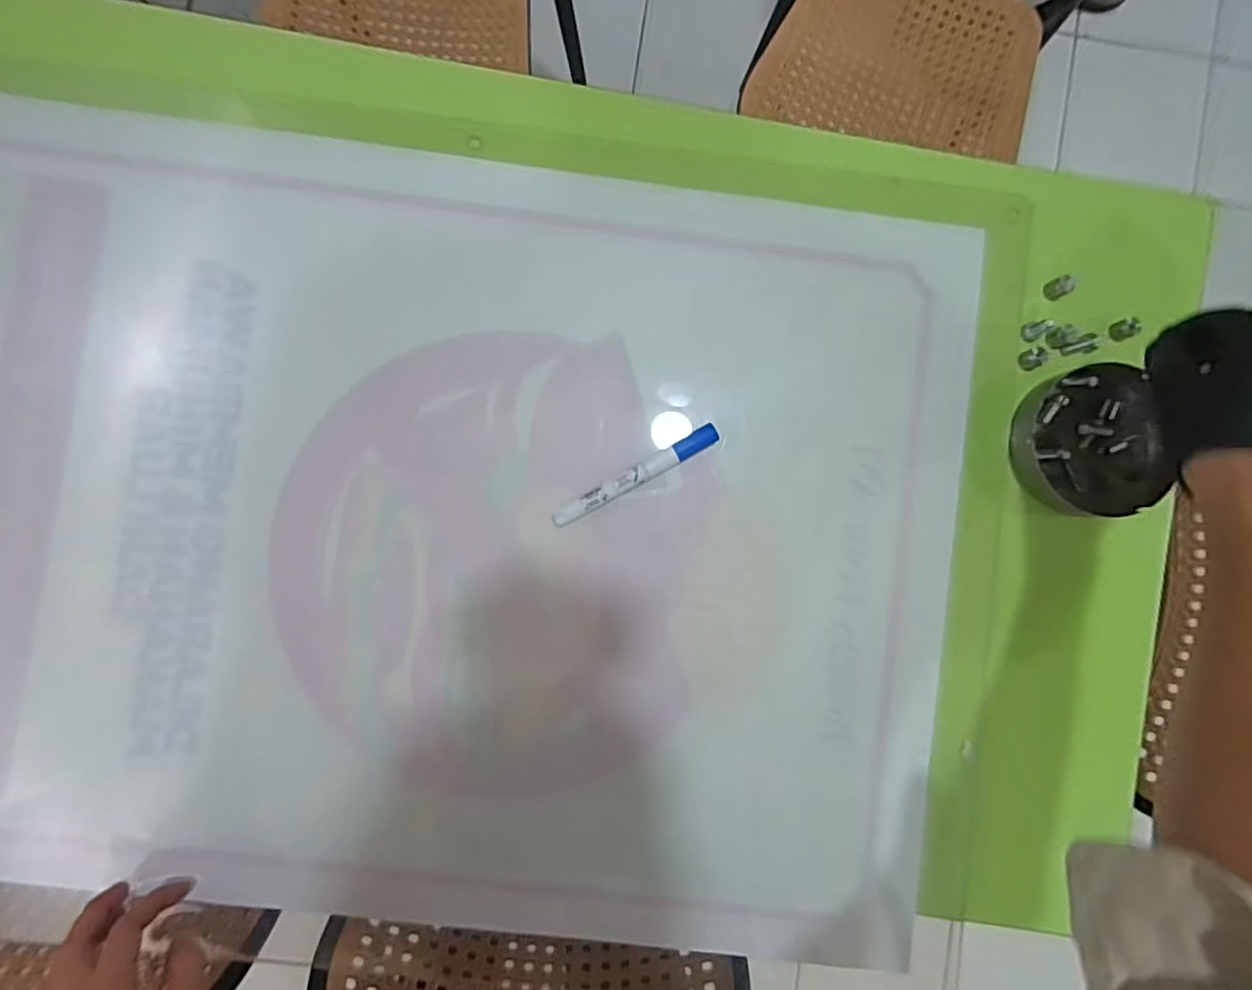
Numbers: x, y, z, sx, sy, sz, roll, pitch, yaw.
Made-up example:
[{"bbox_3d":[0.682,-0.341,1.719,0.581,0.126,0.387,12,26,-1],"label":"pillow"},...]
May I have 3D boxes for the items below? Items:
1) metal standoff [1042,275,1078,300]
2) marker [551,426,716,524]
[{"bbox_3d":[0.348,-0.166,0.493,0.016,0.020,0.016,-27,90,-3],"label":"metal standoff"},{"bbox_3d":[0.007,-0.014,0.479,0.141,0.017,0.014,-30,90,-3],"label":"marker"}]

